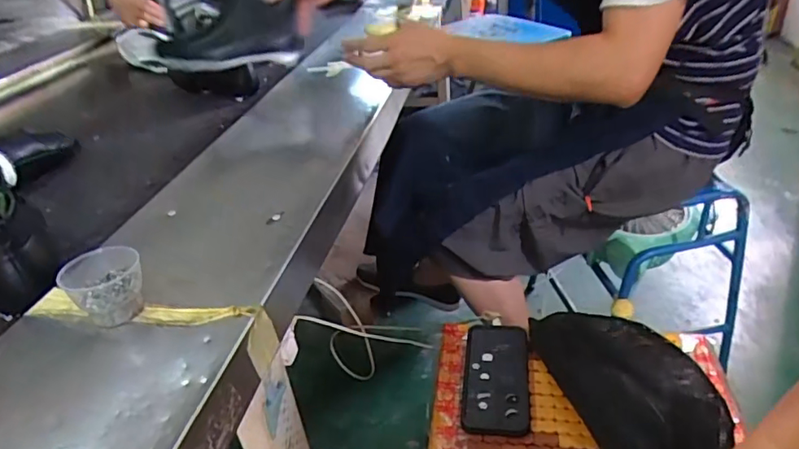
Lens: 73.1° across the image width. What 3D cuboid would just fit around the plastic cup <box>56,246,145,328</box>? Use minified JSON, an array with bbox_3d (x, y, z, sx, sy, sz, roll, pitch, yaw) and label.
[{"bbox_3d":[-0.261,0.054,0.482,0.061,0.054,0.060,-4,35,3],"label":"plastic cup"}]

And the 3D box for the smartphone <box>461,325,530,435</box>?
[{"bbox_3d":[0.125,0.192,0.694,0.081,0.012,0.174,2,36,10],"label":"smartphone"}]

